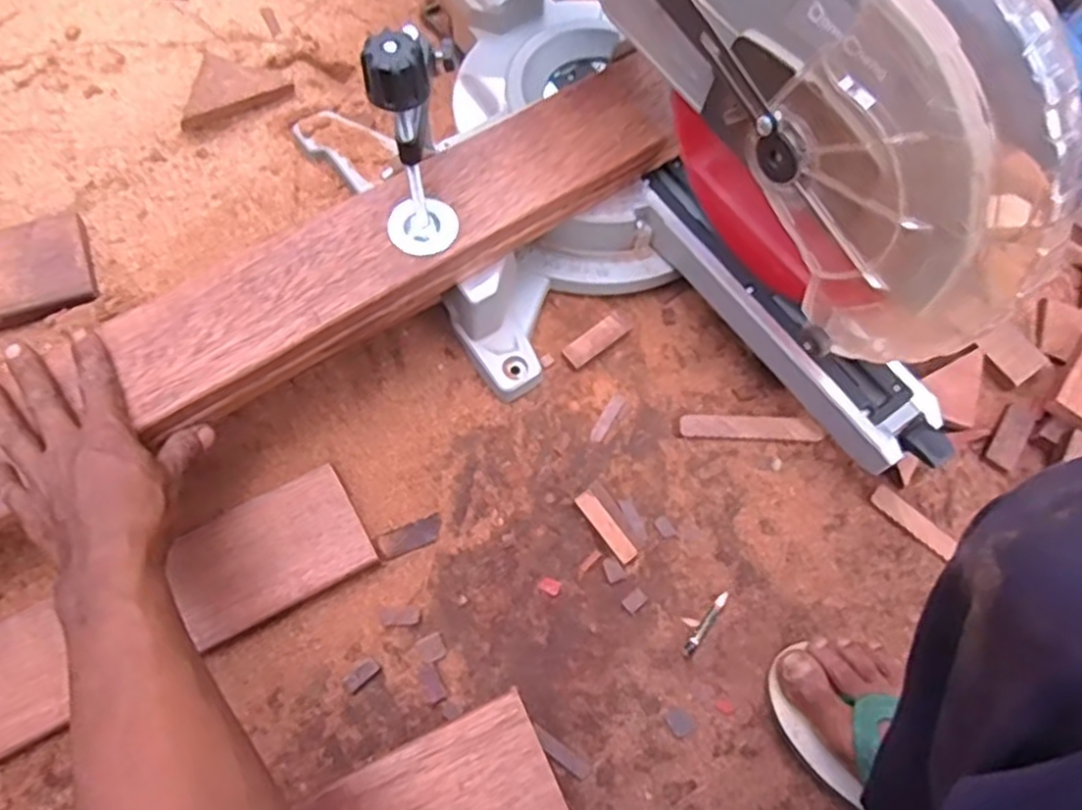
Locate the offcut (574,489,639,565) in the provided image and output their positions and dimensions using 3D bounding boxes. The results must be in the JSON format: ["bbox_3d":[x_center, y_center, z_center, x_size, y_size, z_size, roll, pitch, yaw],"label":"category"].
[{"bbox_3d":[0.054,0.099,0.604,0.018,0.012,0.066,-35,74,-17],"label":"offcut"}]

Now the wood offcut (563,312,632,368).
[{"bbox_3d":[0.050,-0.058,0.654,0.066,0.016,0.023,-35,74,-17],"label":"wood offcut"}]

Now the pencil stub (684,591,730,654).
[{"bbox_3d":[0.133,0.172,0.584,0.008,0.004,0.057,38,71,12],"label":"pencil stub"}]

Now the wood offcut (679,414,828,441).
[{"bbox_3d":[0.183,0.019,0.637,0.125,0.009,0.020,3,67,-3],"label":"wood offcut"}]

